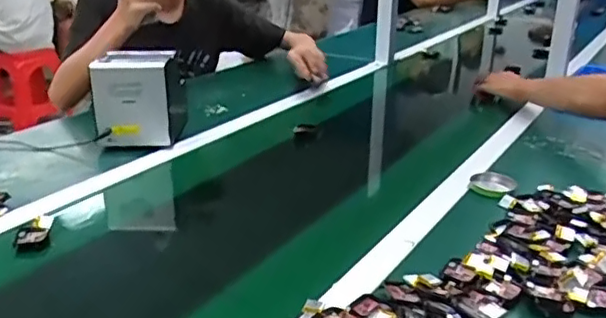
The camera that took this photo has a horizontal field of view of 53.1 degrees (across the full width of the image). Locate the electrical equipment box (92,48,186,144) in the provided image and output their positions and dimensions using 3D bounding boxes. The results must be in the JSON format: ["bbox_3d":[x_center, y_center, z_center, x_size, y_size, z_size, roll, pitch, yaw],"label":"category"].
[{"bbox_3d":[-0.285,-0.115,1.076,0.127,0.138,0.174,0,20,-3],"label":"electrical equipment box"}]

